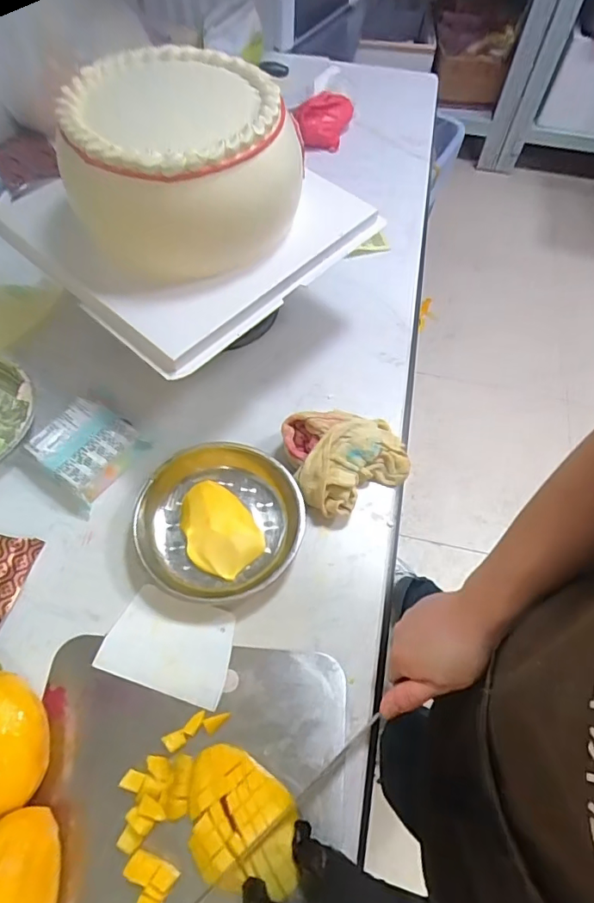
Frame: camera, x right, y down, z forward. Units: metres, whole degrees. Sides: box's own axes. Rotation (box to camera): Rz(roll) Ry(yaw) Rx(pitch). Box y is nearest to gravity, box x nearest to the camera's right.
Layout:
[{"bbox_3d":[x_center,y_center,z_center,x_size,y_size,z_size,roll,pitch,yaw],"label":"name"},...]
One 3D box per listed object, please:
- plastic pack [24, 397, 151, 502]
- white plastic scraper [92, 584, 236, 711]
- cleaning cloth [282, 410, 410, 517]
[{"bbox_3d":[-0.255,-0.009,0.618,0.108,0.032,0.103,34,65,15],"label":"plastic pack"},{"bbox_3d":[-0.130,0.198,0.523,0.128,0.006,0.090,16,64,6],"label":"white plastic scraper"},{"bbox_3d":[0.064,0.003,0.610,0.146,0.051,0.133,-16,63,-11],"label":"cleaning cloth"}]

